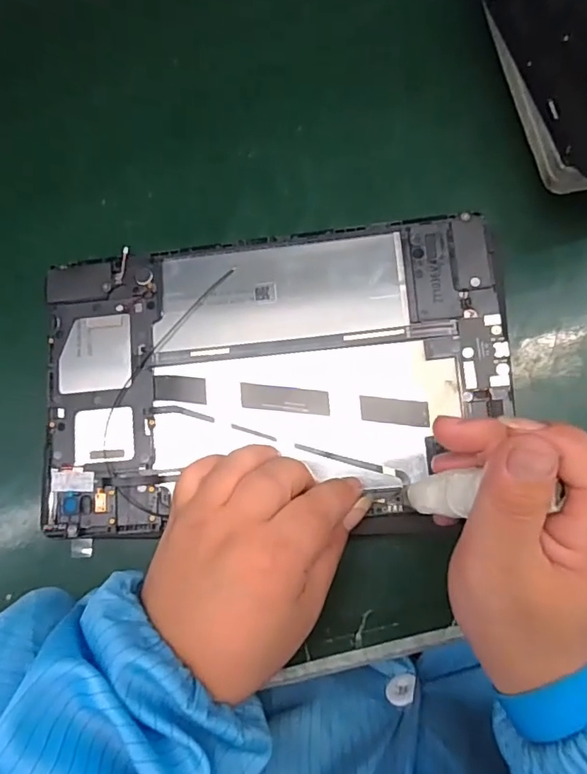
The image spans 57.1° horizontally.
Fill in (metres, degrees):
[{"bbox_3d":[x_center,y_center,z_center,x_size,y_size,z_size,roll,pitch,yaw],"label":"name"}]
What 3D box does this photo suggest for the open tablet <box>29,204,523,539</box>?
[{"bbox_3d":[-0.012,-0.002,0.281,0.236,0.014,0.155,-5,85,5],"label":"open tablet"}]

